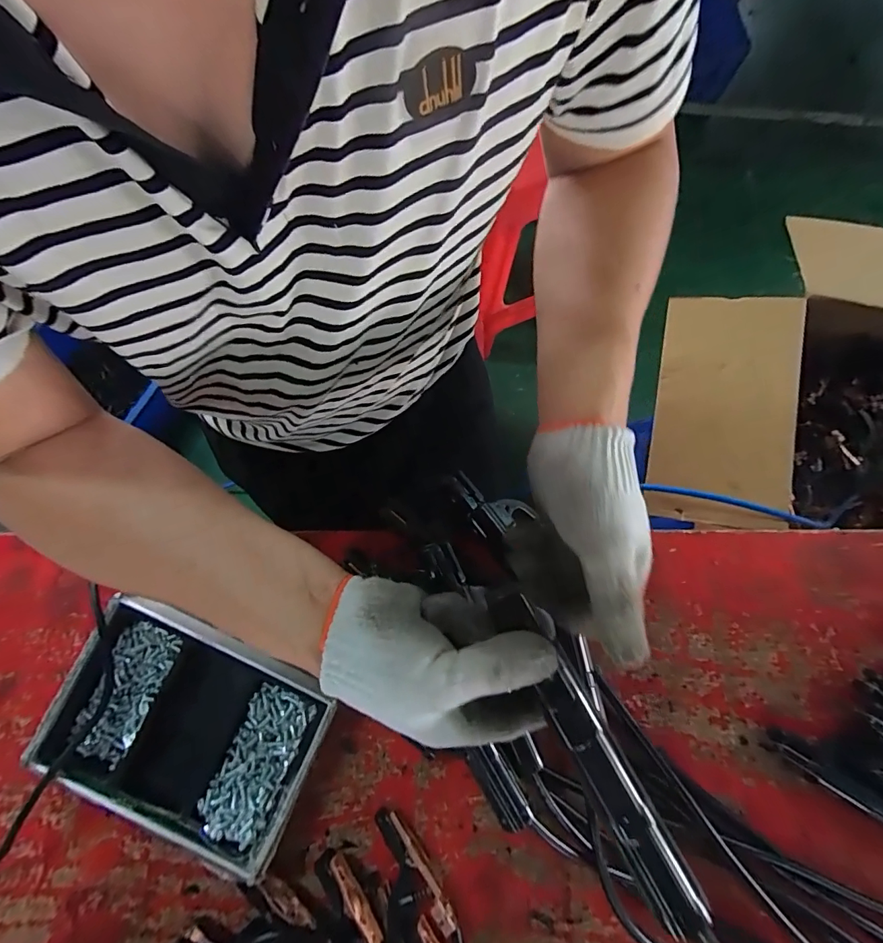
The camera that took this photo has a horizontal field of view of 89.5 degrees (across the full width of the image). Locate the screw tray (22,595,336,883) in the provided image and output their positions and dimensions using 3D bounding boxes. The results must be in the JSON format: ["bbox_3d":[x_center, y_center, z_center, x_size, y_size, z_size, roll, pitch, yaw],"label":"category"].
[{"bbox_3d":[-0.223,0.229,0.404,0.224,0.046,0.157,23,81,3],"label":"screw tray"}]

